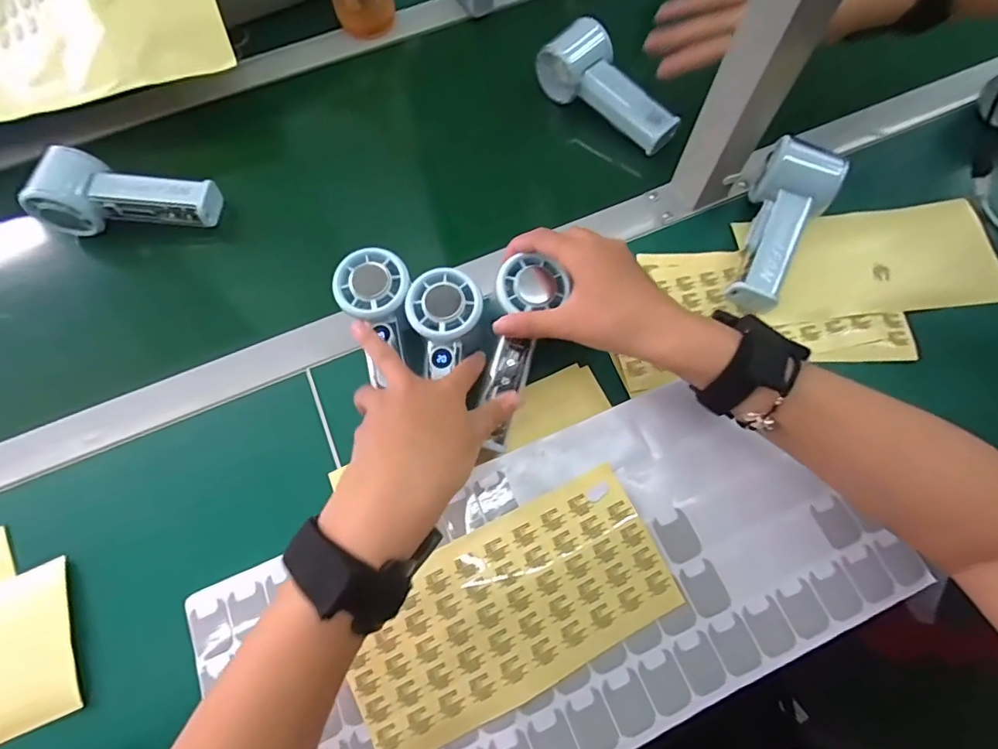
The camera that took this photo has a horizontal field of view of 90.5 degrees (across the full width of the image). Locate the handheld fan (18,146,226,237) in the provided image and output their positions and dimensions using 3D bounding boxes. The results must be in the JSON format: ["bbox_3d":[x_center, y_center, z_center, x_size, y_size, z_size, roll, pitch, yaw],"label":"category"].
[{"bbox_3d":[-0.343,-0.161,0.458,0.141,0.058,0.070,8,70,5],"label":"handheld fan"}]

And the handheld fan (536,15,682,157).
[{"bbox_3d":[0.109,-0.284,0.490,0.057,0.046,0.151,-39,72,-12],"label":"handheld fan"}]

